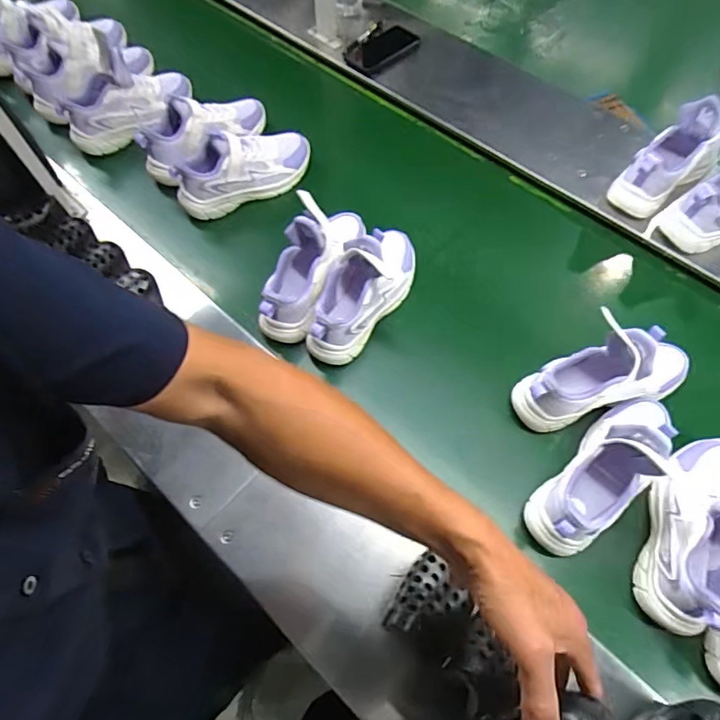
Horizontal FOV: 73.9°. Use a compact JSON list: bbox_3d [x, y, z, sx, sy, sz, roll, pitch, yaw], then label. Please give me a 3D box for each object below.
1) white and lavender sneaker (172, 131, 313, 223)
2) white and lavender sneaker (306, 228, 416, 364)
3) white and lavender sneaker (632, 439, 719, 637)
[{"bbox_3d":[-0.200,-0.342,0.849,0.252,0.107,0.084,-38,69,-14],"label":"white and lavender sneaker"},{"bbox_3d":[0.002,-0.118,0.713,0.092,0.122,0.251,33,70,16],"label":"white and lavender sneaker"},{"bbox_3d":[0.411,0.190,0.555,0.093,0.122,0.242,18,67,11],"label":"white and lavender sneaker"}]

